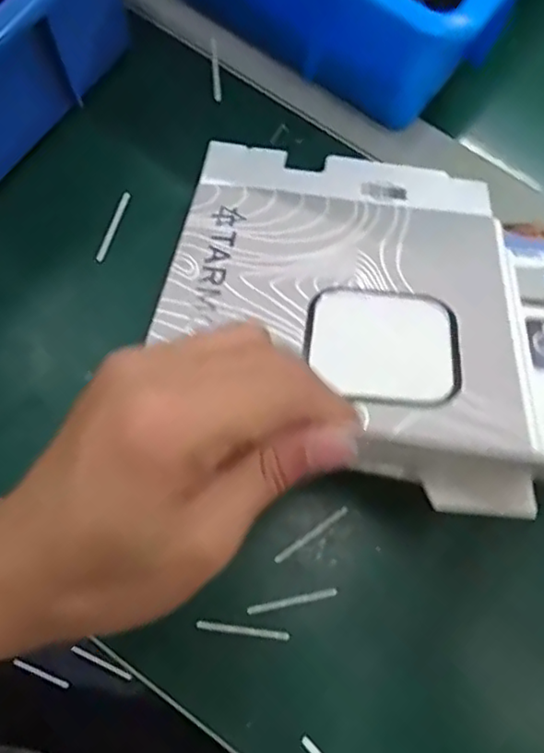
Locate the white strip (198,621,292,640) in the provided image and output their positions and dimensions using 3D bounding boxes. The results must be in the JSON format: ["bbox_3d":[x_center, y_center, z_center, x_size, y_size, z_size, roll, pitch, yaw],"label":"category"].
[{"bbox_3d":[-0.014,0.123,0.303,0.045,0.004,0.004,8,74,1],"label":"white strip"}]

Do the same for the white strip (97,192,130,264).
[{"bbox_3d":[-0.089,-0.084,0.350,0.004,0.004,0.043,20,74,4],"label":"white strip"}]

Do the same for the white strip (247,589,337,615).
[{"bbox_3d":[0.010,0.110,0.307,0.044,0.004,0.004,-10,74,-5],"label":"white strip"}]

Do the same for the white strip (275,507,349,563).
[{"bbox_3d":[0.020,0.079,0.314,0.044,0.004,0.004,-34,77,-11],"label":"white strip"}]

